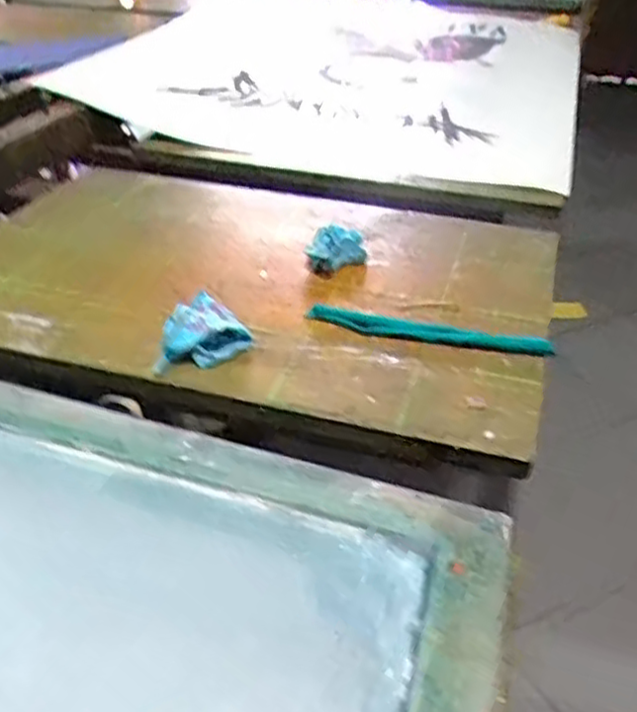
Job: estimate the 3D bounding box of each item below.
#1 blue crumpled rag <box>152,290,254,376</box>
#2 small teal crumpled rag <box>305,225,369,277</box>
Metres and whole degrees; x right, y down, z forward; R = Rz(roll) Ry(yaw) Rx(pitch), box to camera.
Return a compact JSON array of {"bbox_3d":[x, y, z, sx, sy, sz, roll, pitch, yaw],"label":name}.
[{"bbox_3d":[-0.100,-0.022,0.622,0.077,0.023,0.079,-8,35,-13],"label":"blue crumpled rag"},{"bbox_3d":[0.018,-0.107,0.750,0.051,0.029,0.060,19,36,18],"label":"small teal crumpled rag"}]

